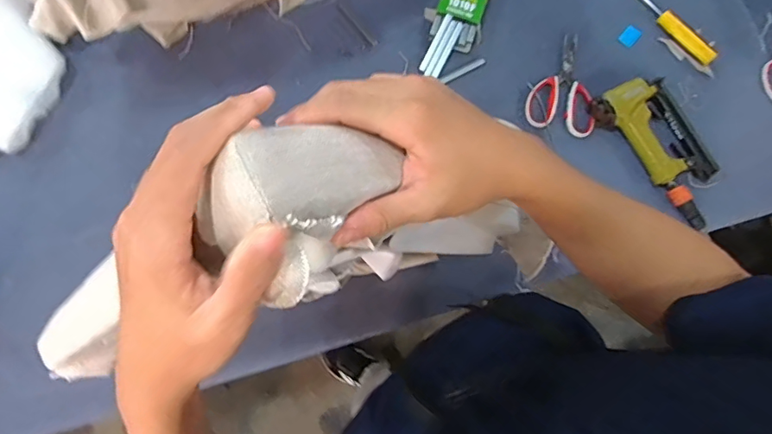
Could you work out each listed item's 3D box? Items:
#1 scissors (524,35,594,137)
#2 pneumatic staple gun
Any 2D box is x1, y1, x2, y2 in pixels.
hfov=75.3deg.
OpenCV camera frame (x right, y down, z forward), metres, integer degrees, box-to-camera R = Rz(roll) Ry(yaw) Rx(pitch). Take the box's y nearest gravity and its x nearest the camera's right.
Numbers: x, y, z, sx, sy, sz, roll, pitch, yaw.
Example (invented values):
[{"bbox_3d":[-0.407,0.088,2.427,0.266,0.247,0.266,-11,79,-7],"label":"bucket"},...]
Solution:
[{"bbox_3d":[0.282,-0.217,0.833,0.110,0.016,0.178,-7,80,-2],"label":"scissors"},{"bbox_3d":[0.456,-0.120,0.805,0.129,0.040,0.254,-37,82,-7],"label":"pneumatic staple gun"}]

